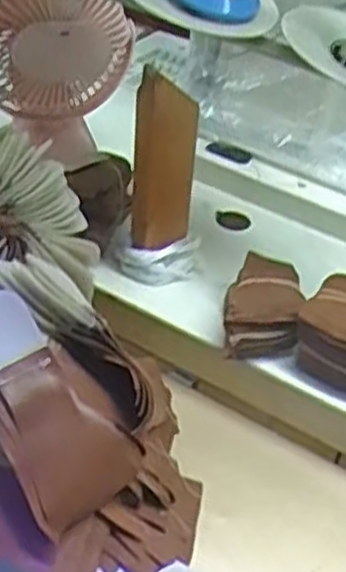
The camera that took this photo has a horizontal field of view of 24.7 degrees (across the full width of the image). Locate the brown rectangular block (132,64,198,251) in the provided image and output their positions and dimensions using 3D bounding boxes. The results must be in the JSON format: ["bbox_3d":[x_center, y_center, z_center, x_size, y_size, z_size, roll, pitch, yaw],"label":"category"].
[{"bbox_3d":[-0.009,-0.102,0.642,0.049,0.156,0.025,-14,42,-19],"label":"brown rectangular block"}]

